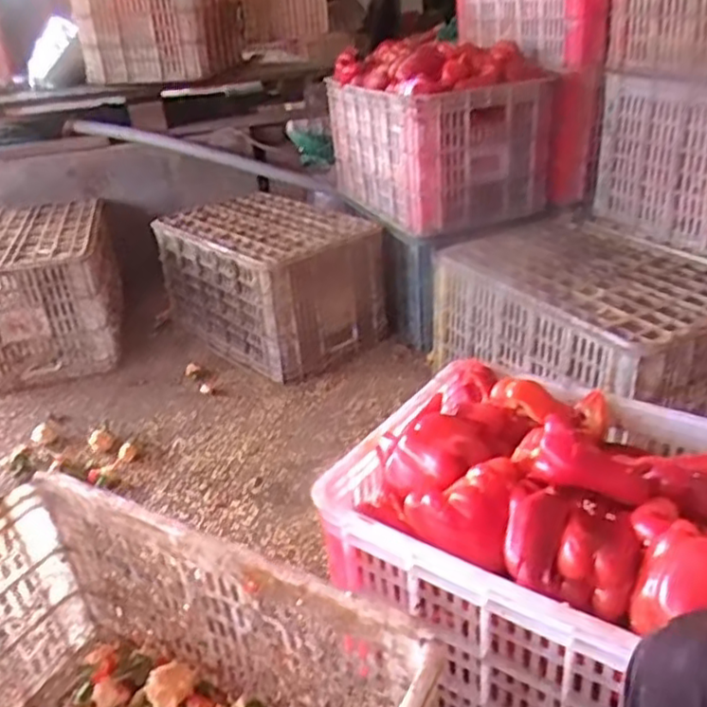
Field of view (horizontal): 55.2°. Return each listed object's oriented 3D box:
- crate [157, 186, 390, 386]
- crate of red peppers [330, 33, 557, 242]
[{"bbox_3d":[-0.190,-0.176,1.640,0.496,0.285,0.348,21,37,38],"label":"crate"},{"bbox_3d":[0.183,-0.528,1.587,0.407,0.325,0.453,-14,30,-18],"label":"crate of red peppers"}]

